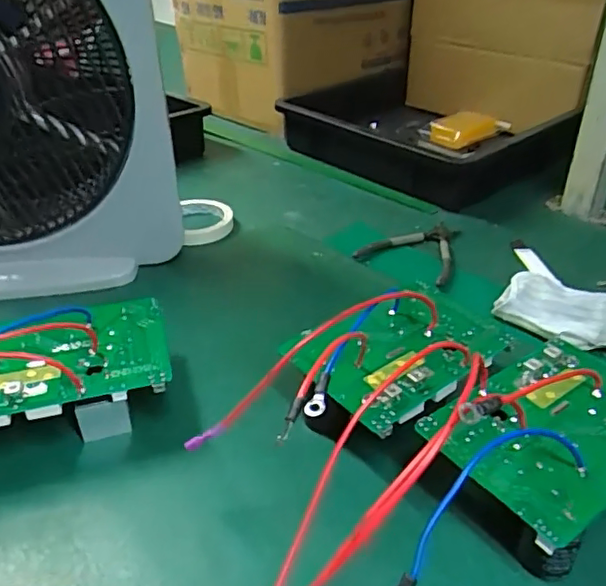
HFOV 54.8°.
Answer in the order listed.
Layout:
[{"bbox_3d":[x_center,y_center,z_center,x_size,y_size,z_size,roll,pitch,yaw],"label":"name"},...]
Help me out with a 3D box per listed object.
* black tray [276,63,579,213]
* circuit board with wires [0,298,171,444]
[{"bbox_3d":[0.185,-0.257,0.936,0.315,0.083,0.405,-28,42,-34],"label":"black tray"},{"bbox_3d":[-0.227,0.066,0.430,0.255,0.098,0.109,-14,36,-18],"label":"circuit board with wires"}]

